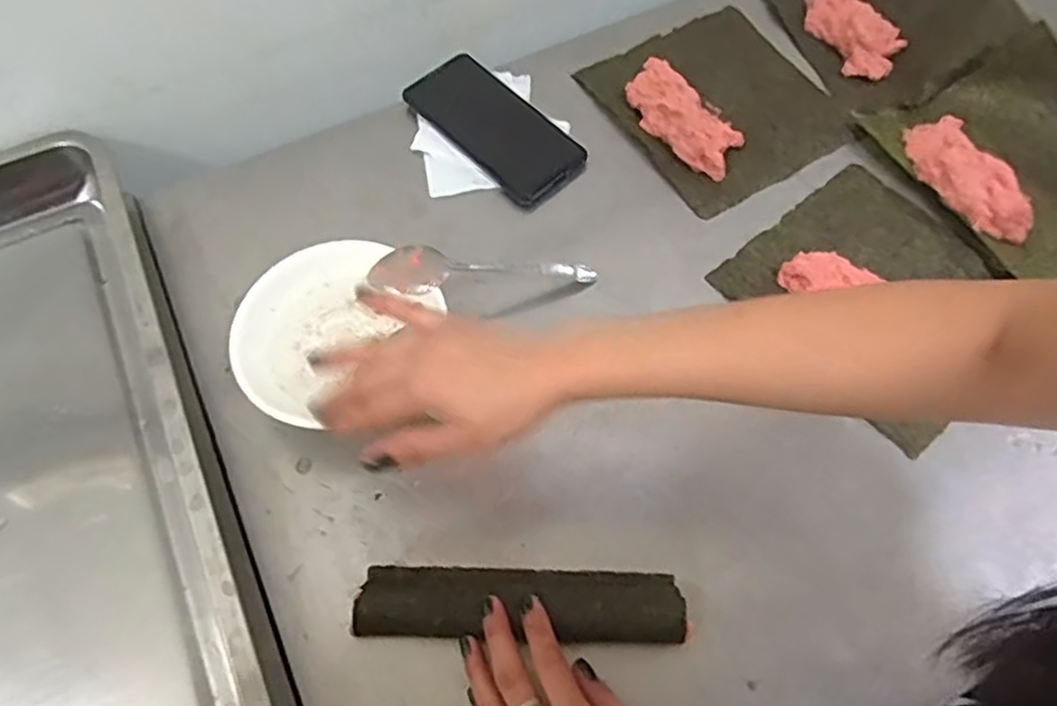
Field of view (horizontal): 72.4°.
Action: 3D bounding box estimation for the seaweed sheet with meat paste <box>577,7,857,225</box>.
[{"bbox_3d":[0.169,-0.231,0.632,0.178,0.026,0.190,-29,67,-13],"label":"seaweed sheet with meat paste"}]

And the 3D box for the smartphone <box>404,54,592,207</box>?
[{"bbox_3d":[-0.027,-0.199,0.628,0.080,0.013,0.164,-40,75,-21],"label":"smartphone"}]

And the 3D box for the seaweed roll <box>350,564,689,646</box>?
[{"bbox_3d":[-0.005,0.153,0.445,0.196,0.033,0.046,1,63,1],"label":"seaweed roll"}]

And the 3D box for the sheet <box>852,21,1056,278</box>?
[{"bbox_3d":[0.406,-0.167,0.587,0.174,0.046,0.196,-27,66,-12],"label":"sheet"}]

